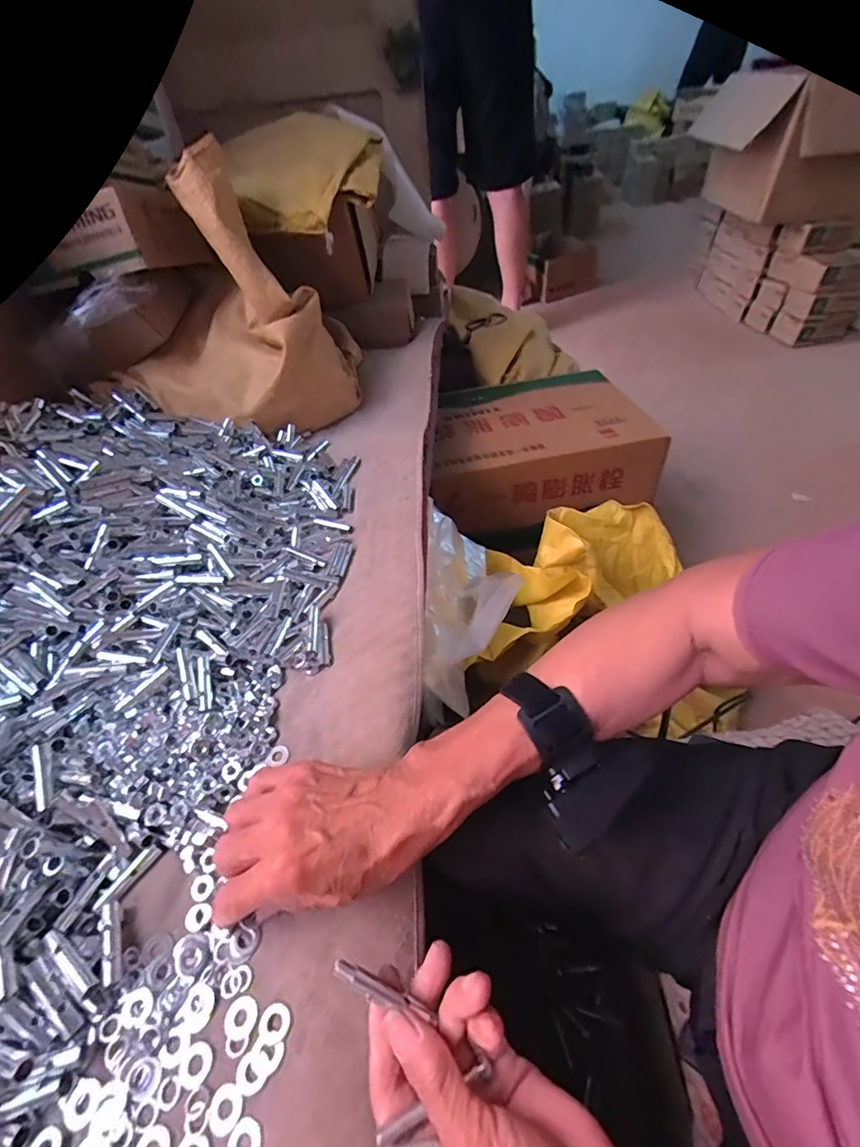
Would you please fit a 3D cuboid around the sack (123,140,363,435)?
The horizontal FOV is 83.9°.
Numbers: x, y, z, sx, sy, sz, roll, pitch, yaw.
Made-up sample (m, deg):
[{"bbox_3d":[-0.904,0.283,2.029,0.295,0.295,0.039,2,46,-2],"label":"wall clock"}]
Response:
[{"bbox_3d":[-0.253,-0.352,0.634,0.290,0.280,0.255,-11,47,-4],"label":"sack"}]

